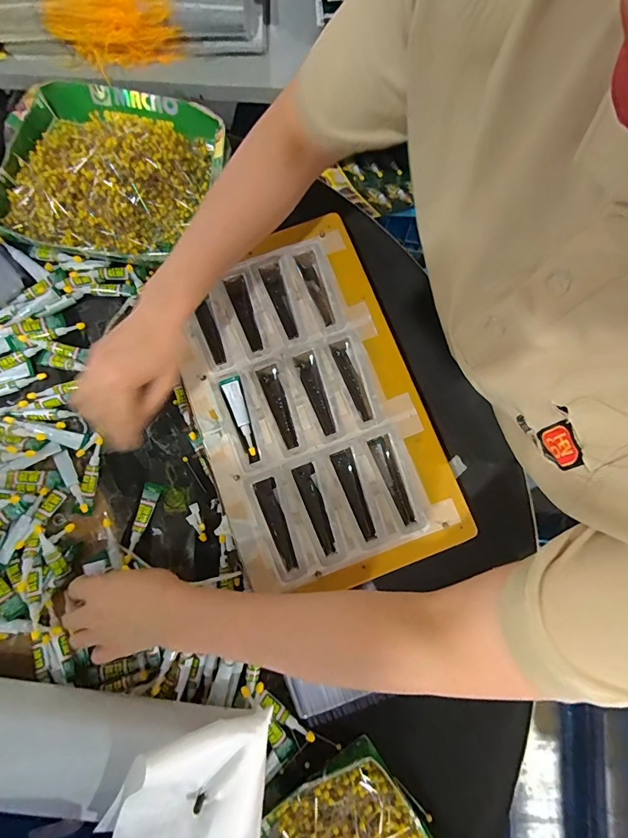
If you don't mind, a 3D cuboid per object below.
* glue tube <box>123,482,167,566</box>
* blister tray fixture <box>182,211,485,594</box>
[{"bbox_3d":[-0.185,0.110,0.422,0.018,0.009,0.083,16,80,3],"label":"glue tube"},{"bbox_3d":[-0.010,-0.019,0.419,0.221,0.022,0.367,-21,79,-4],"label":"blister tray fixture"}]

